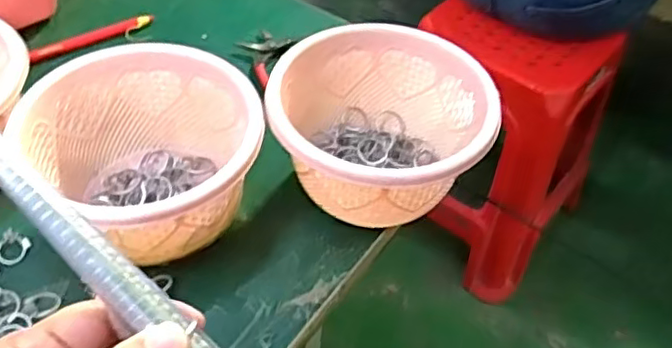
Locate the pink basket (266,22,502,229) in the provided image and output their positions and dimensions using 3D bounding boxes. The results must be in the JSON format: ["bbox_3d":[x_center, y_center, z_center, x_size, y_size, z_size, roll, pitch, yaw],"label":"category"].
[{"bbox_3d":[0.033,-0.031,0.440,0.142,0.078,0.129,31,52,21],"label":"pink basket"}]

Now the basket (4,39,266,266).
[{"bbox_3d":[-0.121,-0.006,0.413,0.144,0.084,0.138,36,54,25],"label":"basket"}]

